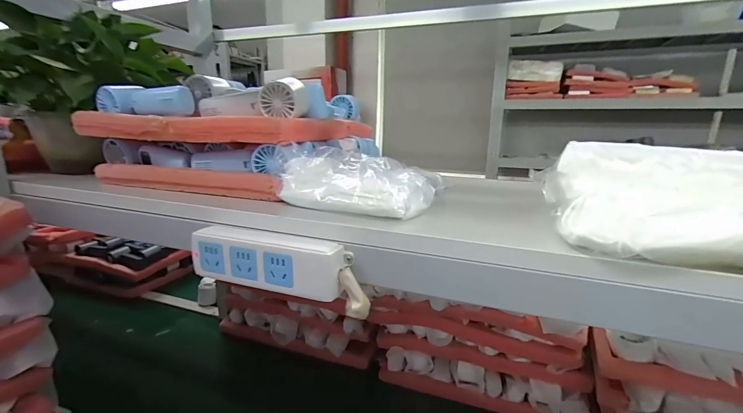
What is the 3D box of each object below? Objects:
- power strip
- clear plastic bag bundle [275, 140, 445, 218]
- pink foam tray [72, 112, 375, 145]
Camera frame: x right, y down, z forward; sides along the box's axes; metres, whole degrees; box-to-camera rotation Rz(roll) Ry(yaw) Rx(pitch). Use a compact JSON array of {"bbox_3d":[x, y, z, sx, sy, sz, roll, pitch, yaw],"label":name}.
[{"bbox_3d":[-0.108,0.054,0.358,0.174,0.057,0.028,5,13,19],"label":"power strip"},{"bbox_3d":[-0.021,-0.038,0.427,0.186,0.060,0.142,7,14,26],"label":"clear plastic bag bundle"},{"bbox_3d":[-0.204,-0.141,0.631,0.328,0.034,0.392,5,13,19],"label":"pink foam tray"}]

